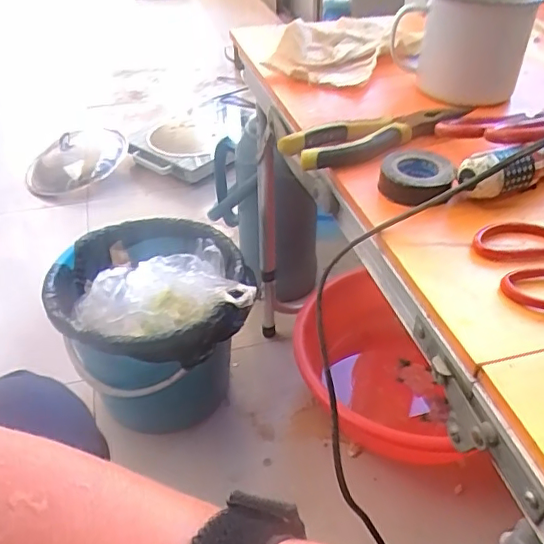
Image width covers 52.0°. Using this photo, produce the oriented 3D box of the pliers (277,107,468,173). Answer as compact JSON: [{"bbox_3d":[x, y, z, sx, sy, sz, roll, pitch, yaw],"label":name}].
[{"bbox_3d":[0.090,-0.113,0.467,0.163,0.021,0.045,-18,43,-19],"label":"pliers"}]

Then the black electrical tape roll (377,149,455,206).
[{"bbox_3d":[0.107,-0.071,0.411,0.049,0.019,0.055,16,43,19],"label":"black electrical tape roll"}]

